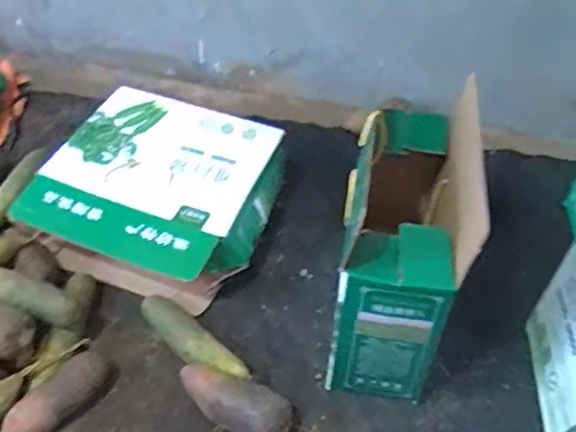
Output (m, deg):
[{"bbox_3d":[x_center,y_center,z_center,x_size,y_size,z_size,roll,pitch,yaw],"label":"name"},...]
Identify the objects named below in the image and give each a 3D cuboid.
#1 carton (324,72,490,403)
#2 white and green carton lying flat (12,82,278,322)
[{"bbox_3d":[0.173,0.042,0.913,0.139,0.321,0.354,13,44,9],"label":"carton"},{"bbox_3d":[-0.225,-0.045,1.068,0.378,0.146,0.324,16,45,12],"label":"white and green carton lying flat"}]

